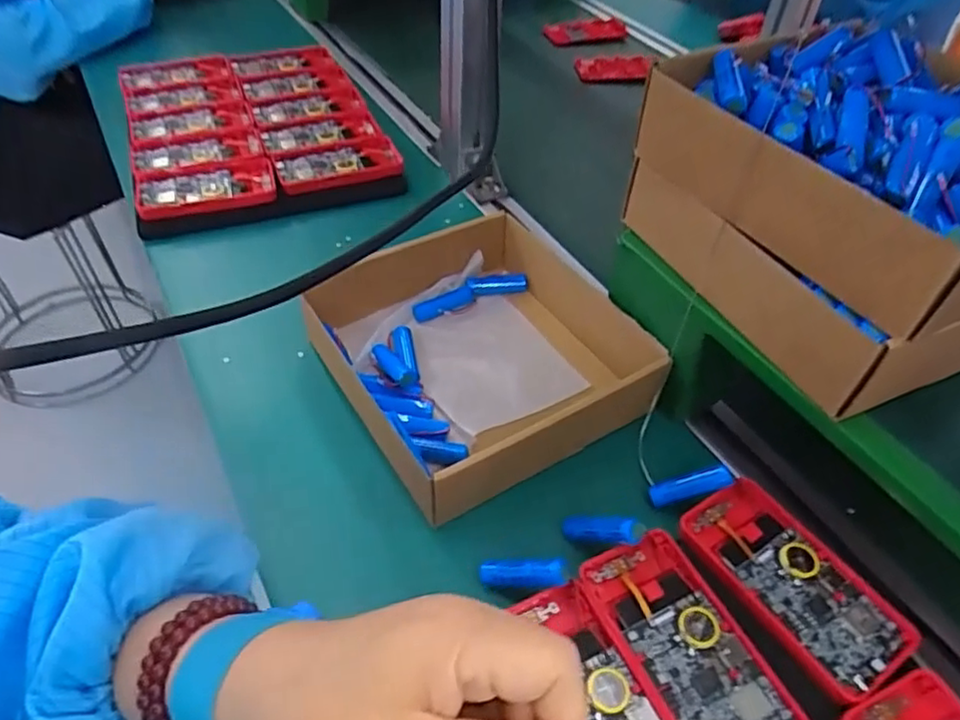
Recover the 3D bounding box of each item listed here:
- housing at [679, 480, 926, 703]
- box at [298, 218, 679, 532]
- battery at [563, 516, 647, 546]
[{"bbox_3d":[0.179,0.125,0.374,0.062,0.014,0.123,-27,53,-25],"label":"housing"},{"bbox_3d":[-0.001,-0.013,0.479,0.197,0.051,0.208,-23,52,-22],"label":"box"},{"bbox_3d":[0.072,0.100,0.385,0.058,0.012,0.011,-12,30,47],"label":"battery"}]

